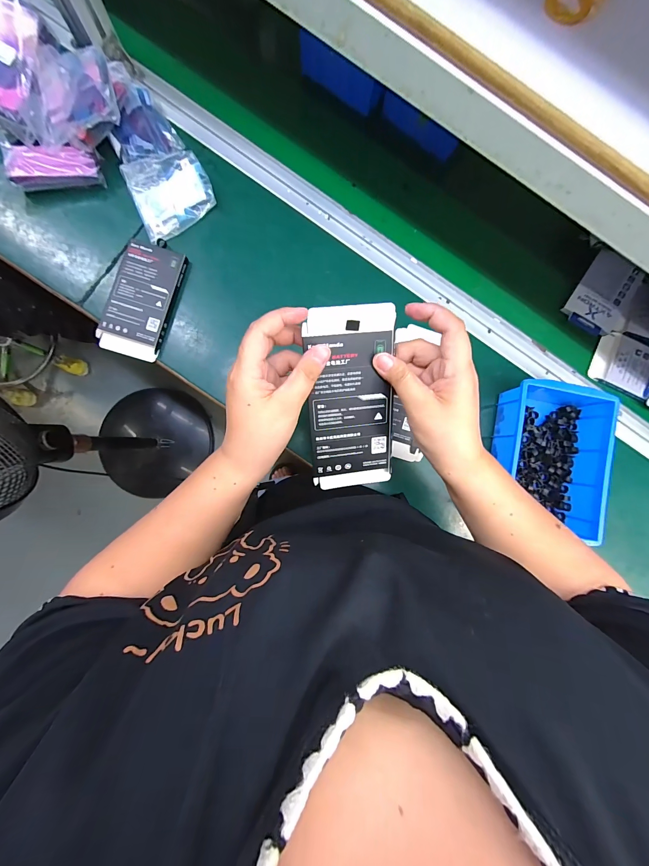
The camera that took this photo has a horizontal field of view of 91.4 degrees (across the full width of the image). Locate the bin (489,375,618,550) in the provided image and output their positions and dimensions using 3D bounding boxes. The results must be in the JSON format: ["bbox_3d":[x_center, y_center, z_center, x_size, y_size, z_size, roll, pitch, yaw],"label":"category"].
[{"bbox_3d":[0.303,0.031,0.435,0.135,0.066,0.191,10,87,-3],"label":"bin"}]

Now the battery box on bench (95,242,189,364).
[{"bbox_3d":[-0.246,-0.179,0.424,0.078,0.016,0.150,18,86,-3],"label":"battery box on bench"}]

